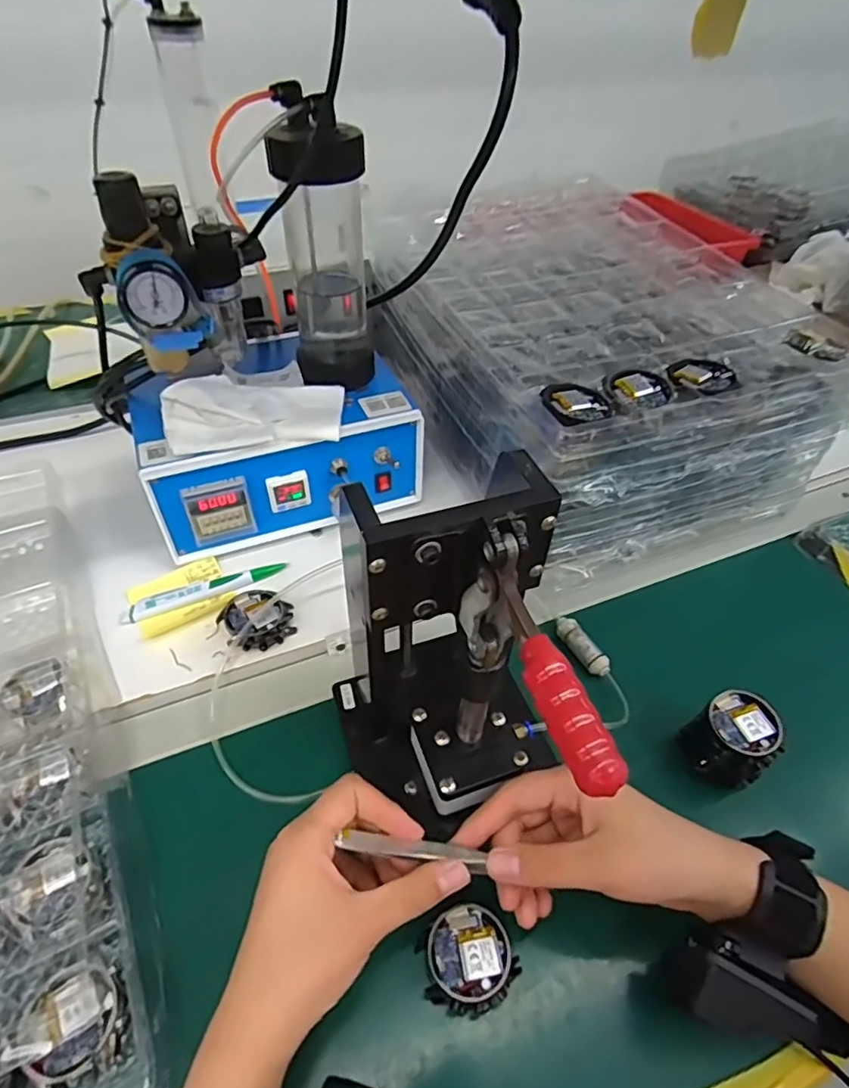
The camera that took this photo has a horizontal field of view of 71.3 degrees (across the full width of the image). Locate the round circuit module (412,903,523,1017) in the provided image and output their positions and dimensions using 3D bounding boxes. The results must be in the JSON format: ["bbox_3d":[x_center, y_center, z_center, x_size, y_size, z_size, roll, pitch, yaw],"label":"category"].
[{"bbox_3d":[0.024,0.231,0.329,0.049,0.020,0.048,1,46,-1],"label":"round circuit module"}]

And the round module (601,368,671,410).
[{"bbox_3d":[0.161,-0.116,0.449,0.048,0.012,0.052,14,47,11],"label":"round module"}]

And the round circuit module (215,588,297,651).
[{"bbox_3d":[-0.130,0.059,0.470,0.052,0.022,0.052,1,46,-1],"label":"round circuit module"}]

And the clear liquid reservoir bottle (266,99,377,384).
[{"bbox_3d":[-0.076,-0.221,0.466,0.067,0.195,0.075,-4,46,-6],"label":"clear liquid reservoir bottle"}]

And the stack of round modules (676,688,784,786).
[{"bbox_3d":[0.210,0.136,0.406,0.049,0.049,0.050,-27,53,-26],"label":"stack of round modules"}]

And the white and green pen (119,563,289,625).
[{"bbox_3d":[-0.182,0.040,0.492,0.132,0.013,0.016,-17,49,-18],"label":"white and green pen"}]

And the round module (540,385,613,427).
[{"bbox_3d":[0.108,-0.097,0.427,0.049,0.013,0.051,1,46,-1],"label":"round module"}]

